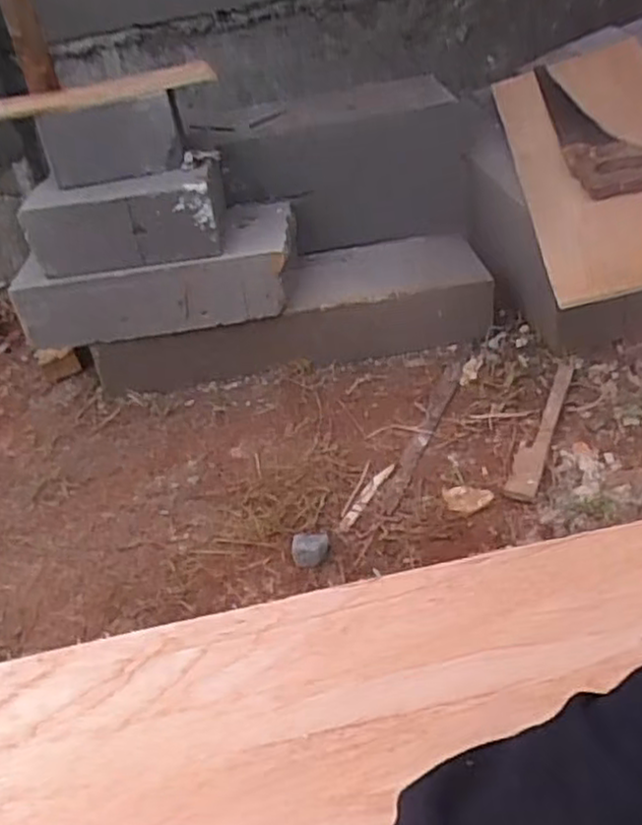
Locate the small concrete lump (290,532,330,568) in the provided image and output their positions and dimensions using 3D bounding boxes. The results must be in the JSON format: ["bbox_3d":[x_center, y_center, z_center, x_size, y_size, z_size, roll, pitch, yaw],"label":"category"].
[{"bbox_3d":[-0.011,0.147,0.800,0.041,0.027,0.039,-11,35,-2],"label":"small concrete lump"}]

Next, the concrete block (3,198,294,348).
[{"bbox_3d":[-0.230,-0.204,1.078,0.391,0.104,0.184,-10,35,0],"label":"concrete block"}]

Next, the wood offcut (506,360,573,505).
[{"bbox_3d":[0.277,0.012,0.922,0.034,0.008,0.269,9,39,24],"label":"wood offcut"}]

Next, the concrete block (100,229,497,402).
[{"bbox_3d":[-0.044,-0.164,1.151,0.589,0.108,0.211,-10,36,-1],"label":"concrete block"}]

